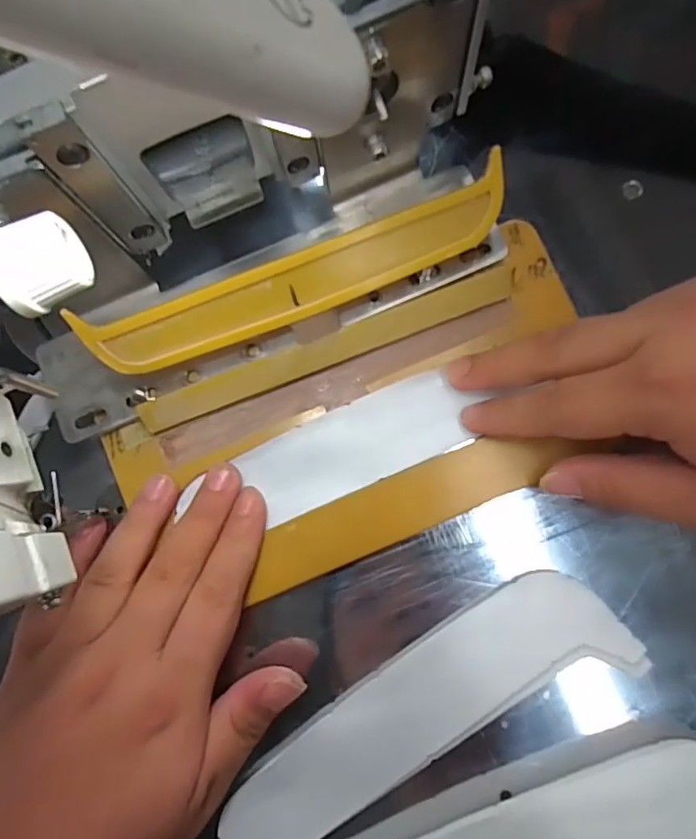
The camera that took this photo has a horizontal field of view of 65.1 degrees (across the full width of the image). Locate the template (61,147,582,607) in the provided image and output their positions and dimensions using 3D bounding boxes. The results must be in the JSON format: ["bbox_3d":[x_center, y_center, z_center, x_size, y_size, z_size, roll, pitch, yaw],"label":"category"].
[{"bbox_3d":[0.002,-0.006,0.238,0.214,0.045,0.128,-22,82,0],"label":"template"}]

